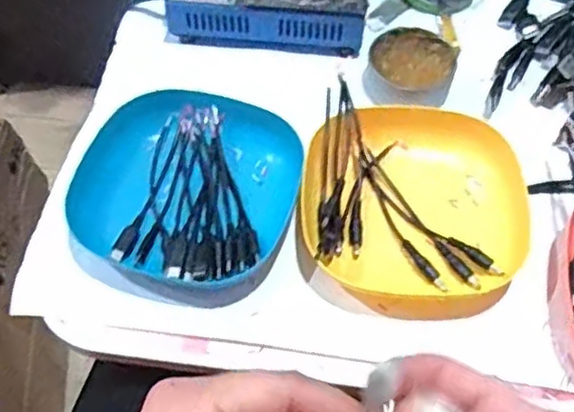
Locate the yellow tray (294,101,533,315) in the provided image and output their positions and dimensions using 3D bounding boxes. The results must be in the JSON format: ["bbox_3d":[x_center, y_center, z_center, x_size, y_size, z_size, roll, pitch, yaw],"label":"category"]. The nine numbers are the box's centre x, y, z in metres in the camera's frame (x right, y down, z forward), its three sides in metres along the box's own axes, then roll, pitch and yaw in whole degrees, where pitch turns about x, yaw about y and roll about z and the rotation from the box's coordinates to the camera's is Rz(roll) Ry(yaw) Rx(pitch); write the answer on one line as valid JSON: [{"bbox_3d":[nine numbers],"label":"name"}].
[{"bbox_3d":[0.082,-0.007,0.455,0.139,0.028,0.150,7,59,5],"label":"yellow tray"}]

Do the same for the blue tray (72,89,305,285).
[{"bbox_3d":[-0.064,-0.017,0.463,0.133,0.025,0.143,13,59,8],"label":"blue tray"}]

